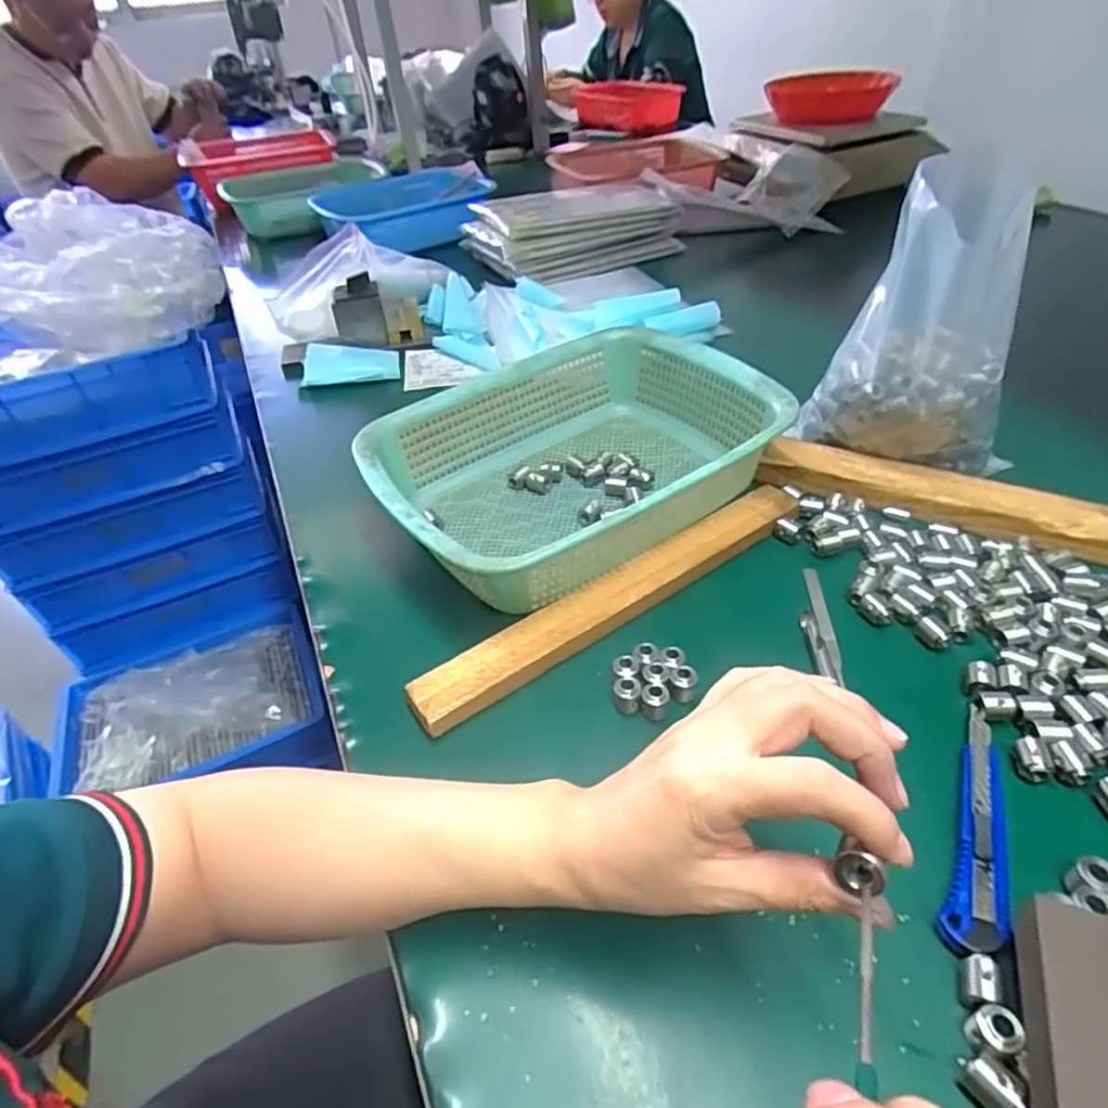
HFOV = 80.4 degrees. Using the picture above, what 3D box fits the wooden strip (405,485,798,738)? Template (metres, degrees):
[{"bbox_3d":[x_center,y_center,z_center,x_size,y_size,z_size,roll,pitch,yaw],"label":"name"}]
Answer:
[{"bbox_3d":[0.049,0.023,0.449,0.318,0.014,0.037,-28,45,-23],"label":"wooden strip"}]

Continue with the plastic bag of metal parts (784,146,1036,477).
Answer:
[{"bbox_3d":[0.276,-0.167,0.485,0.103,0.220,0.106,-13,41,-8],"label":"plastic bag of metal parts"}]

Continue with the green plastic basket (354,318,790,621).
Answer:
[{"bbox_3d":[0.014,-0.073,0.515,0.291,0.078,0.222,-29,46,-25],"label":"green plastic basket"}]

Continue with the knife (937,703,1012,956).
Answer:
[{"bbox_3d":[0.211,0.131,0.323,0.024,0.007,0.135,19,46,25],"label":"knife"}]

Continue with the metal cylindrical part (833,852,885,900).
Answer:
[{"bbox_3d":[0.100,0.104,0.215,0.012,0.010,0.015,-6,81,-2],"label":"metal cylindrical part"}]

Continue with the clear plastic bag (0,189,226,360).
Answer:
[{"bbox_3d":[-0.714,-0.389,0.963,0.358,0.172,0.310,0,42,9],"label":"clear plastic bag"}]

